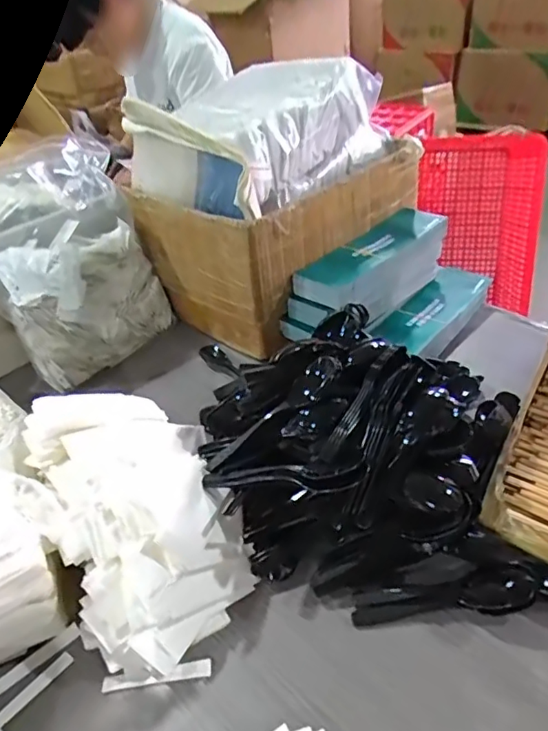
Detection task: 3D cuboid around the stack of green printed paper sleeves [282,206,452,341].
[{"bbox_3d":[0.147,-0.141,0.833,0.111,0.091,0.301,24,47,33],"label":"stack of green printed paper sleeves"}]

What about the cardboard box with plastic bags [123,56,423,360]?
[{"bbox_3d":[0.014,-0.276,0.867,0.256,0.304,0.400,28,49,36],"label":"cardboard box with plastic bags"}]

